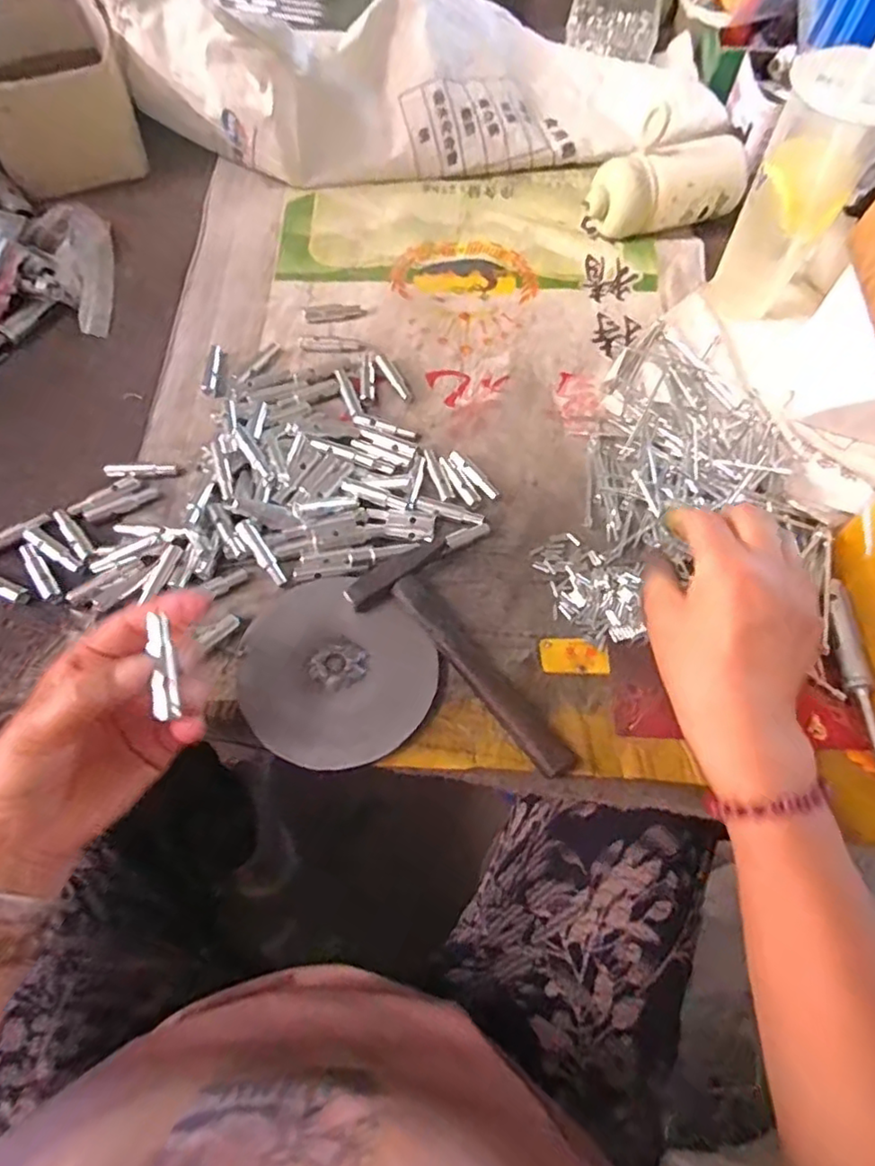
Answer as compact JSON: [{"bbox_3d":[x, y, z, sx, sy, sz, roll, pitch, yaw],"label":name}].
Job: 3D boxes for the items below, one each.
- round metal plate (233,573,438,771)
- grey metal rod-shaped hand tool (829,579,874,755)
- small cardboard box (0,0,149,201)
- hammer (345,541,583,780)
[{"bbox_3d":[-0.067,0.054,0.395,0.126,0.013,0.114,41,70,17],"label":"round metal plate"},{"bbox_3d":[0.274,0.060,0.403,0.015,0.013,0.131,1,64,-1],"label":"grey metal rod-shaped hand tool"},{"bbox_3d":[-0.377,-0.470,0.602,0.144,0.097,0.165,-25,66,-15],"label":"small cardboard box"},{"bbox_3d":[0.022,0.048,0.397,0.071,0.019,0.172,-37,70,-17],"label":"hammer"}]

